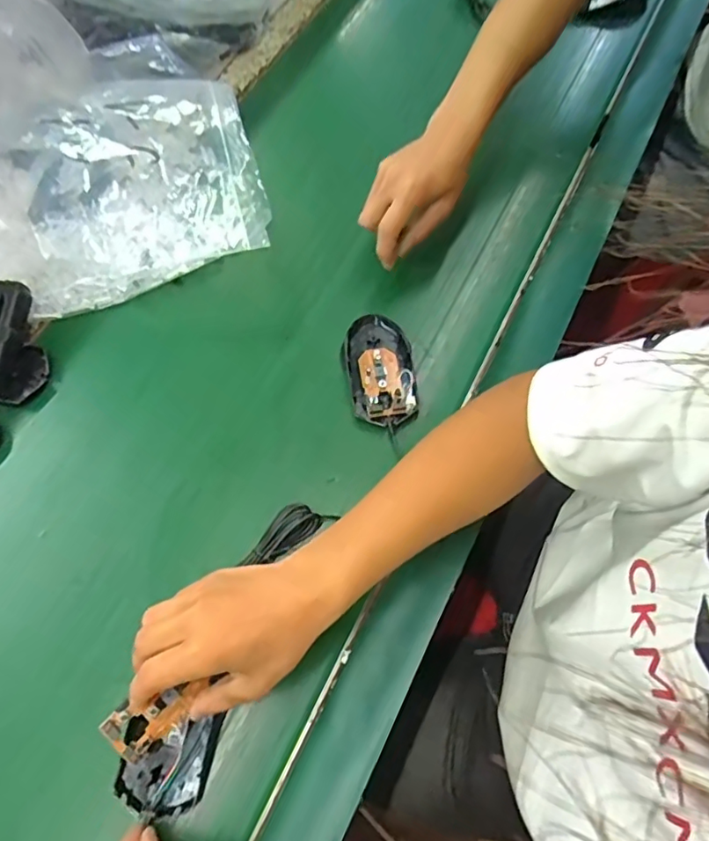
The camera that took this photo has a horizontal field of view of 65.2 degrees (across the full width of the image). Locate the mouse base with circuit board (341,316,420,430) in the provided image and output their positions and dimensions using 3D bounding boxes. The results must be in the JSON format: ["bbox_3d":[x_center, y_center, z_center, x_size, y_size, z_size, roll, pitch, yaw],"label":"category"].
[{"bbox_3d":[0.023,-0.046,0.518,0.064,0.015,0.112,-8,68,-4],"label":"mouse base with circuit board"}]

